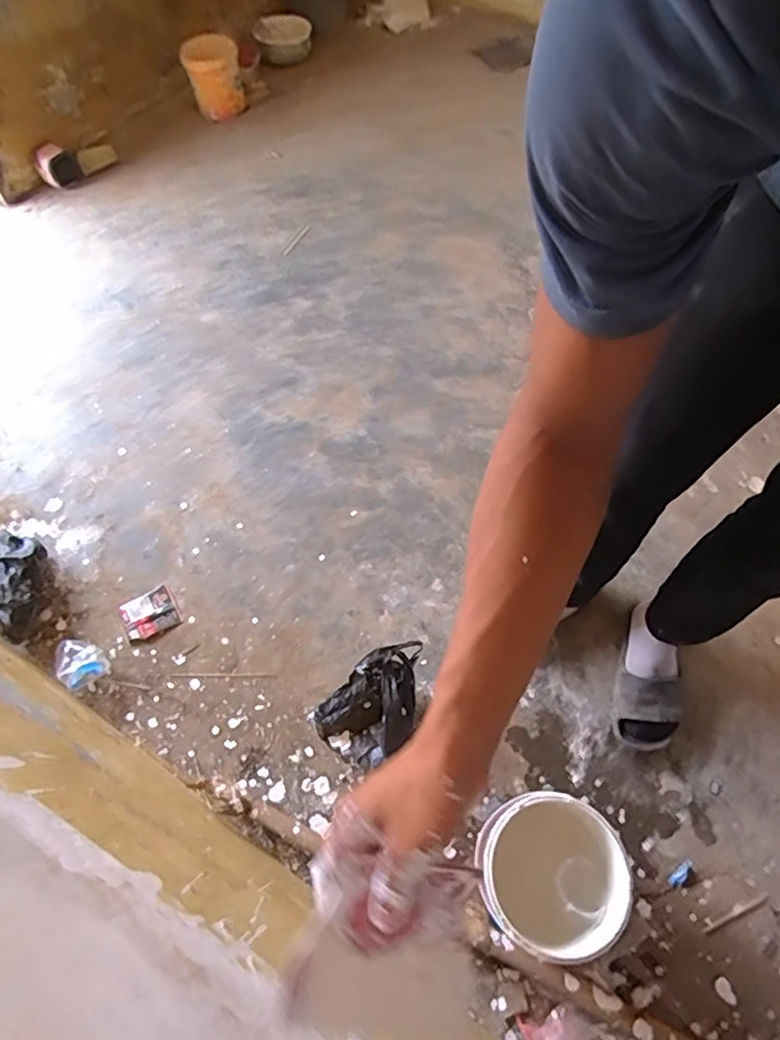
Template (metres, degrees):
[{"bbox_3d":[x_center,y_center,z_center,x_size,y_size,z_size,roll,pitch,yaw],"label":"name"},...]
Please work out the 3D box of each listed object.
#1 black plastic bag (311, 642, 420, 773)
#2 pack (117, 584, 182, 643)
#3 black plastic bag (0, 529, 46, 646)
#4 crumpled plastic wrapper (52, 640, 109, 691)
[{"bbox_3d":[-0.011,0.307,0.986,0.219,0.107,0.142,-39,67,-16],"label":"black plastic bag"},{"bbox_3d":[-0.455,0.177,1.114,0.097,0.009,0.086,-28,65,-11],"label":"pack"},{"bbox_3d":[-0.693,0.106,1.084,0.095,0.104,0.227,-21,64,-8],"label":"black plastic bag"},{"bbox_3d":[-0.553,0.248,1.046,0.070,0.046,0.090,-37,67,-15],"label":"crumpled plastic wrapper"}]

